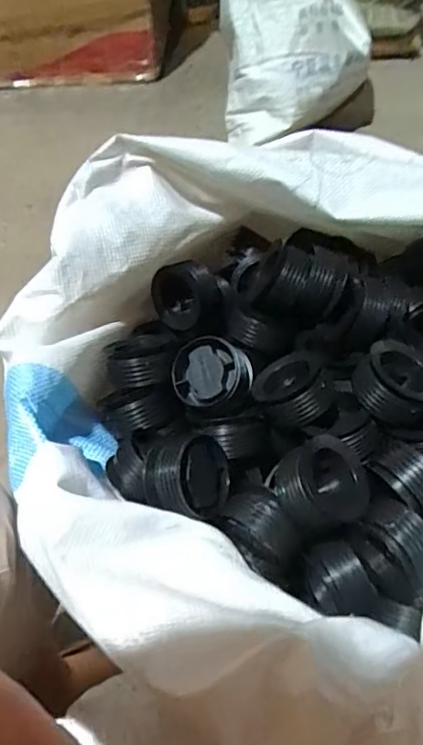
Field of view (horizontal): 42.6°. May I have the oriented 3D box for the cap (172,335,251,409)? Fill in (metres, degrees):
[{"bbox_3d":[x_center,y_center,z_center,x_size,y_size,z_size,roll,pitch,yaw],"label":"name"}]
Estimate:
[{"bbox_3d":[0.001,0.000,0.442,0.058,0.036,0.058,-1,87,18],"label":"cap"}]

